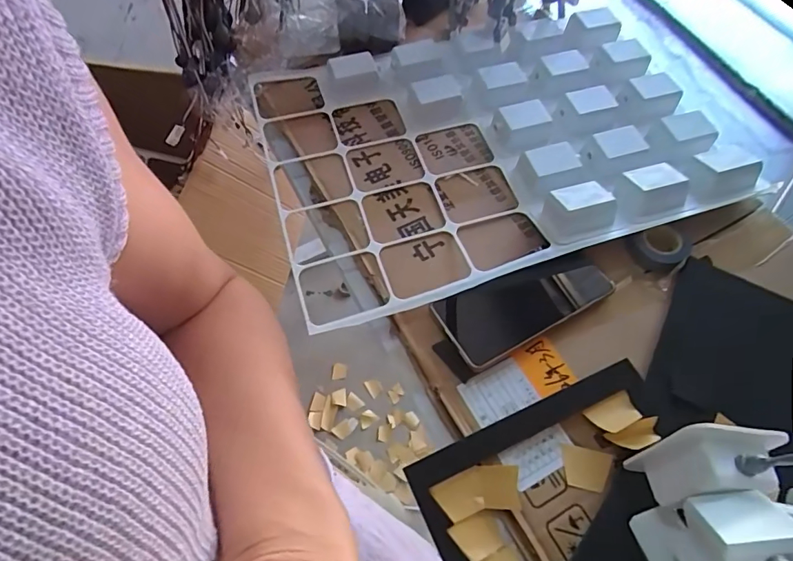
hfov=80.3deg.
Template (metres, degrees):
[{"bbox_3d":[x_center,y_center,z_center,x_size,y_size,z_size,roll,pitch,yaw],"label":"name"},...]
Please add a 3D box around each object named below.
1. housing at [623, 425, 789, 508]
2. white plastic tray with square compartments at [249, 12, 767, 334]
[{"bbox_3d":[0.189,0.115,0.286,0.060,0.064,0.038,3,61,1],"label":"housing"},{"bbox_3d":[0.099,-0.163,0.530,0.473,0.040,0.337,-16,63,-9],"label":"white plastic tray with square compartments"}]

